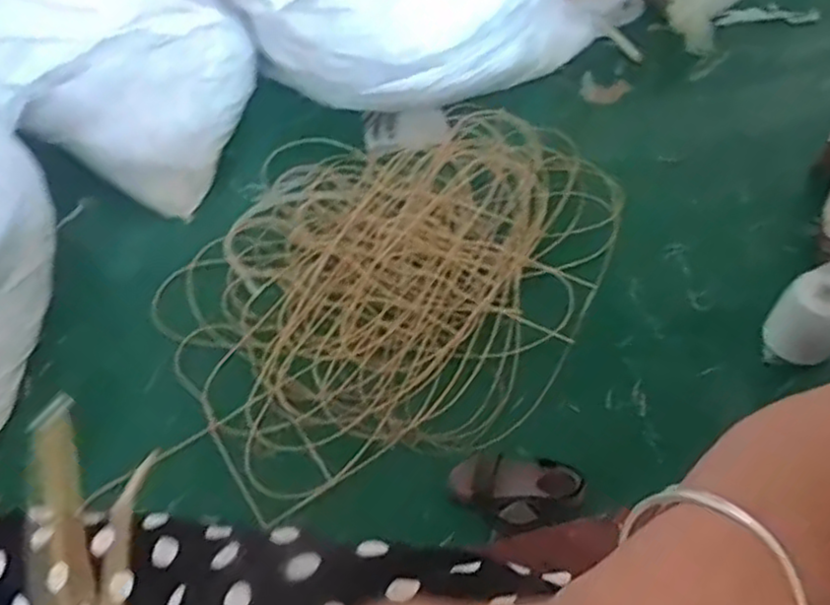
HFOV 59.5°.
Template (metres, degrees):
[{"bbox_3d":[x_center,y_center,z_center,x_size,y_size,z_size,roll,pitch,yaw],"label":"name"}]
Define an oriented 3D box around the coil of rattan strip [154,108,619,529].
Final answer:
[{"bbox_3d":[-0.045,-0.139,1.659,1.061,0.096,0.898,-29,56,-16],"label":"coil of rattan strip"}]

